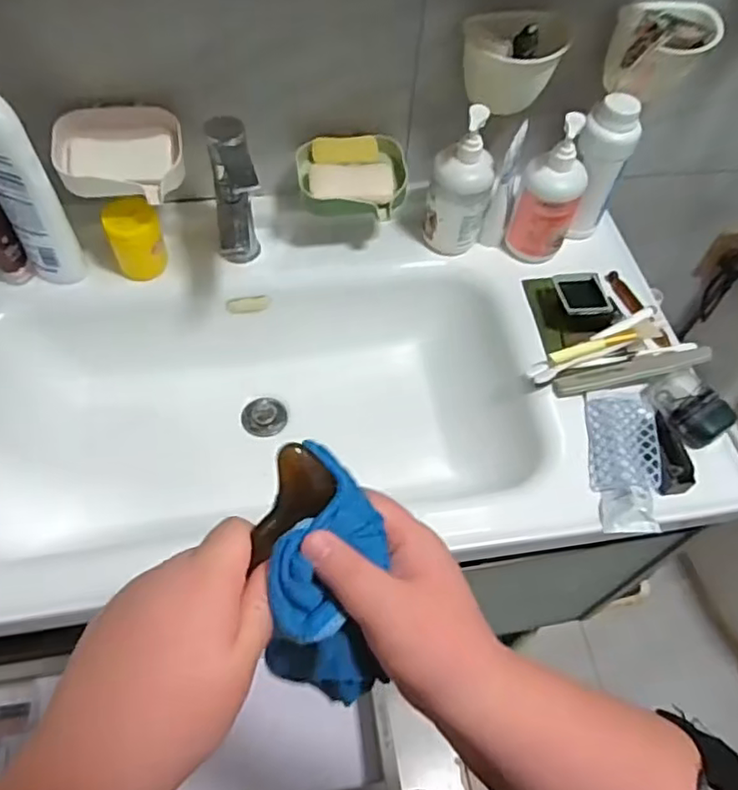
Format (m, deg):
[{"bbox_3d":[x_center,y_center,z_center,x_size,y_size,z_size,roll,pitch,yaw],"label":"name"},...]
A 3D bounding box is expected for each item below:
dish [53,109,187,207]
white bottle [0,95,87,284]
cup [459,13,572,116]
[{"bbox_3d":[-0.266,-0.257,0.679,0.131,0.049,0.094,-4,57,-7],"label":"dish"},{"bbox_3d":[-0.366,-0.218,0.665,0.057,0.248,0.047,-28,63,-21],"label":"white bottle"},{"bbox_3d":[0.153,-0.361,0.686,0.108,0.092,0.076,15,57,6],"label":"cup"}]

